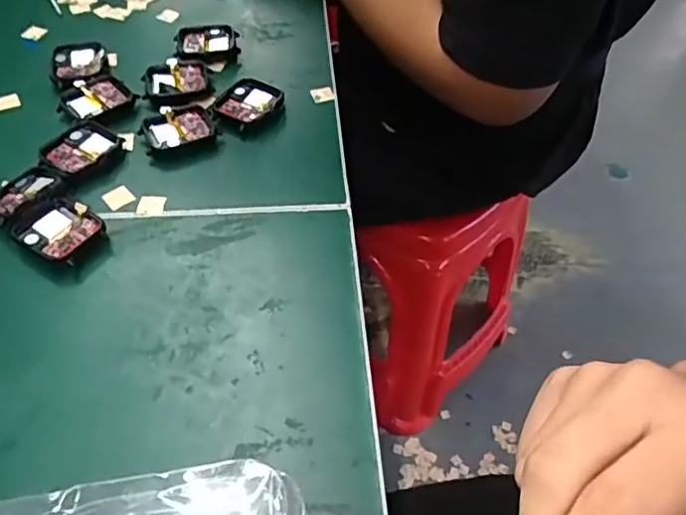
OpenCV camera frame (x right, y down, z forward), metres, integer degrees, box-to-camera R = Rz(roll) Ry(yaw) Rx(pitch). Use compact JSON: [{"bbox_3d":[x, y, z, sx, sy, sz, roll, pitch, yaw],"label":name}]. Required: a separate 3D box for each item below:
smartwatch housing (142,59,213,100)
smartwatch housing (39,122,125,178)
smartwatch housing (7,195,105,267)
[{"bbox_3d":[-0.118,-0.127,0.417,0.047,0.009,0.038,-10,53,-12],"label":"smartwatch housing"},{"bbox_3d":[-0.167,-0.069,0.371,0.041,0.009,0.047,34,57,21],"label":"smartwatch housing"},{"bbox_3d":[-0.157,-0.015,0.327,0.041,0.012,0.038,26,54,16],"label":"smartwatch housing"}]

